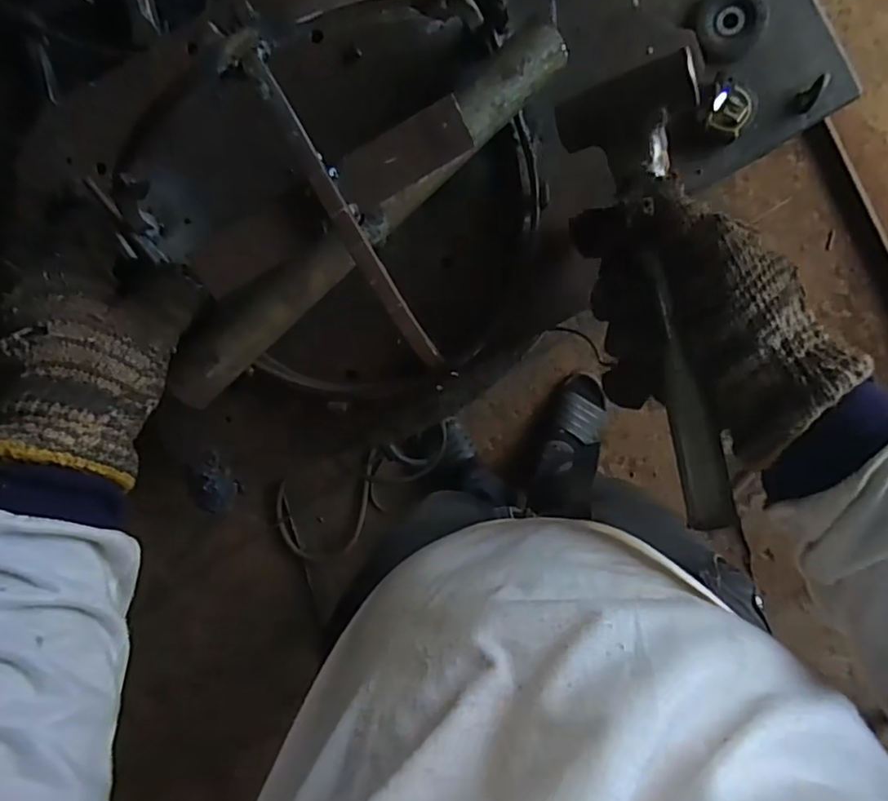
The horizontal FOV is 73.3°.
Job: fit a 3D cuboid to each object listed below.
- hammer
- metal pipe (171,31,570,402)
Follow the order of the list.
[{"bbox_3d":[0.112,-0.056,0.312,0.059,0.041,0.242,-7,84,-2],"label":"hammer"},{"bbox_3d":[-0.048,-0.101,0.334,0.289,0.032,0.028,-42,90,4],"label":"metal pipe"}]

